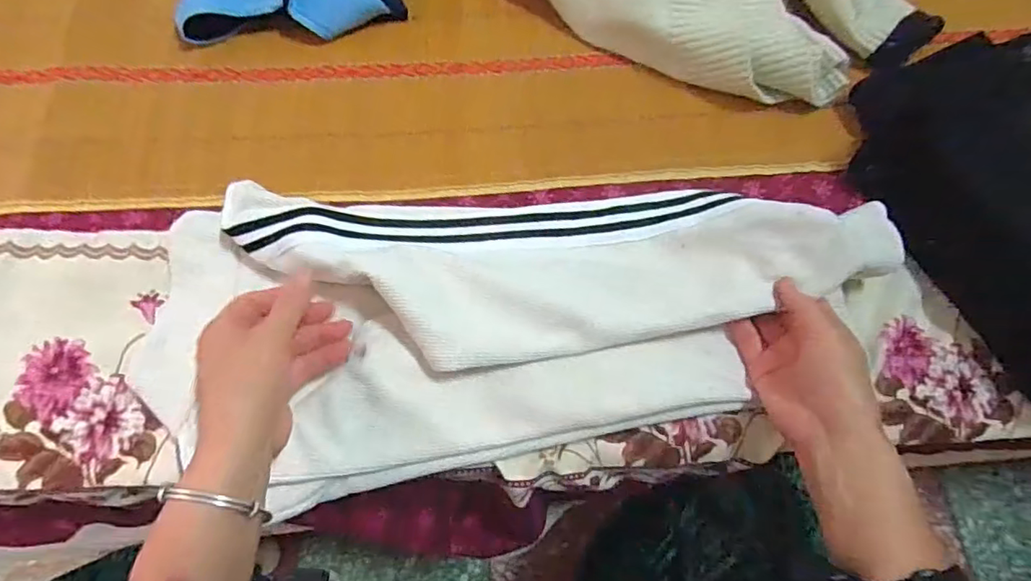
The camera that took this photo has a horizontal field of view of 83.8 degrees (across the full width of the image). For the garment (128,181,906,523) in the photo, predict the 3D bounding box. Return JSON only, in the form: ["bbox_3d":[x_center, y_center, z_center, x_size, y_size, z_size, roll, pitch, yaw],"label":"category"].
[{"bbox_3d":[0.000,0.018,0.447,0.566,0.052,0.218,-5,72,-1],"label":"garment"}]

